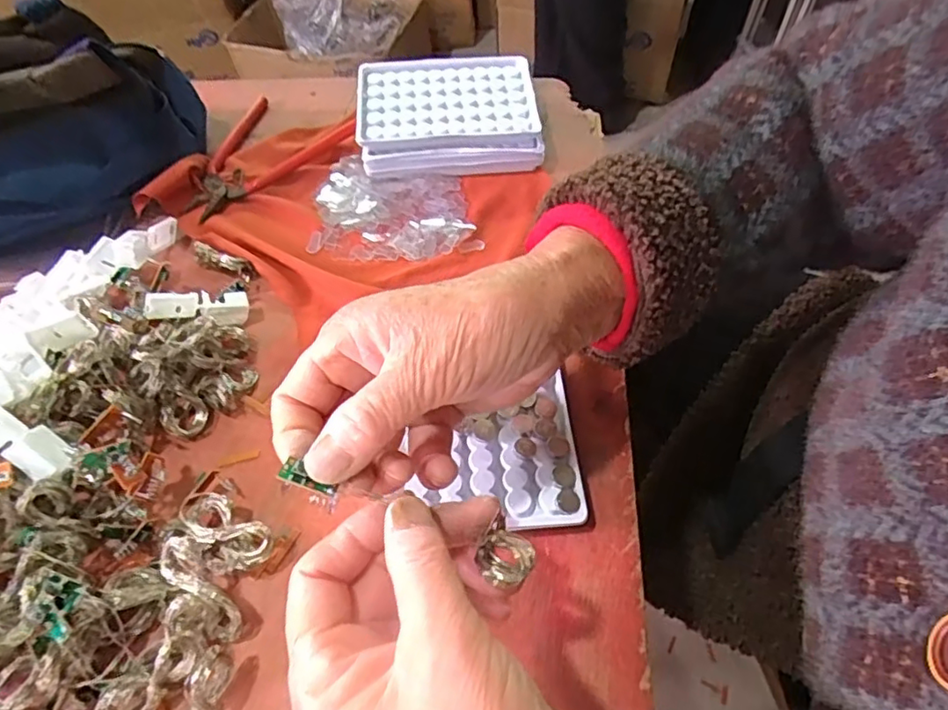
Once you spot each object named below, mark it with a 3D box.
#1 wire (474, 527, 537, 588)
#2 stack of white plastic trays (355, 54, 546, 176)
[{"bbox_3d":[0.012,0.071,0.210,0.021,0.004,0.021,5,41,33],"label":"wire"},{"bbox_3d":[-0.019,-0.180,0.451,0.128,0.037,0.097,-5,55,1],"label":"stack of white plastic trays"}]

